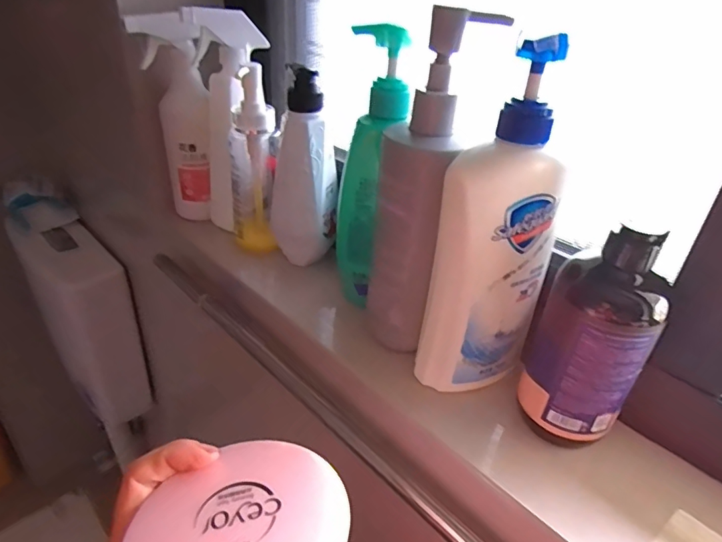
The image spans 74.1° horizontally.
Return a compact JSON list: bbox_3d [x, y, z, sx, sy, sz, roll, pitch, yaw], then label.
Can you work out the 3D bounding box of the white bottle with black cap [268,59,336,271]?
[{"bbox_3d":[-0.061,-0.099,0.498,0.070,0.188,0.050,8,32,6],"label":"white bottle with black cap"}]

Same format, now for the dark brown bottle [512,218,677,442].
[{"bbox_3d":[0.159,0.049,0.327,0.068,0.151,0.051,2,32,-4],"label":"dark brown bottle"}]

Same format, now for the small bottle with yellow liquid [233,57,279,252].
[{"bbox_3d":[-0.118,-0.119,0.532,0.048,0.199,0.038,-4,33,-13],"label":"small bottle with yellow liquid"}]

